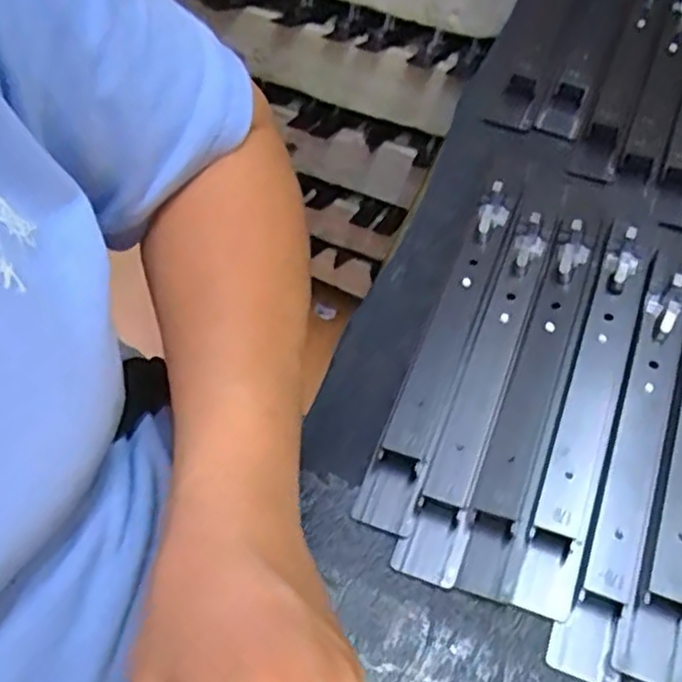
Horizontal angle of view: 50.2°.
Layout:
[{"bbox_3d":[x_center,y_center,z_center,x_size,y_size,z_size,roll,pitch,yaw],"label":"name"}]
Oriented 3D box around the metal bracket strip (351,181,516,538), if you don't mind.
[{"bbox_3d":[0.045,0.001,0.323,0.023,0.020,0.170,17,61,12],"label":"metal bracket strip"}]

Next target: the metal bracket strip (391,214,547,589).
[{"bbox_3d":[0.061,0.015,0.306,0.022,0.008,0.167,18,61,12],"label":"metal bracket strip"}]

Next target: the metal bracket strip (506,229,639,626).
[{"bbox_3d":[0.100,0.028,0.304,0.021,0.023,0.170,16,60,11],"label":"metal bracket strip"}]

